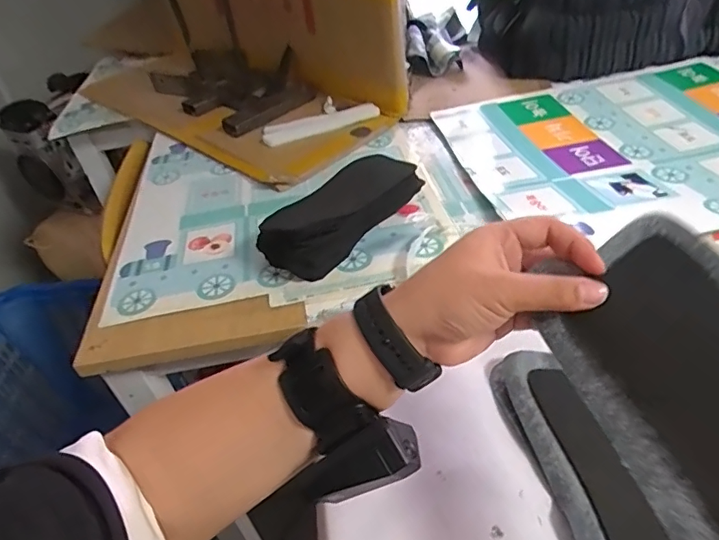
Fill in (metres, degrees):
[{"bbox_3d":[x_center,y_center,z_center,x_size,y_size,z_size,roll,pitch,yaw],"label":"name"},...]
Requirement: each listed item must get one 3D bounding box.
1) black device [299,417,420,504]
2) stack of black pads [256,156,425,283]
[{"bbox_3d":[0.000,0.118,0.298,0.073,0.028,0.024,-35,41,17],"label":"black device"},{"bbox_3d":[-0.019,-0.066,0.565,0.081,0.068,0.194,29,54,33],"label":"stack of black pads"}]

